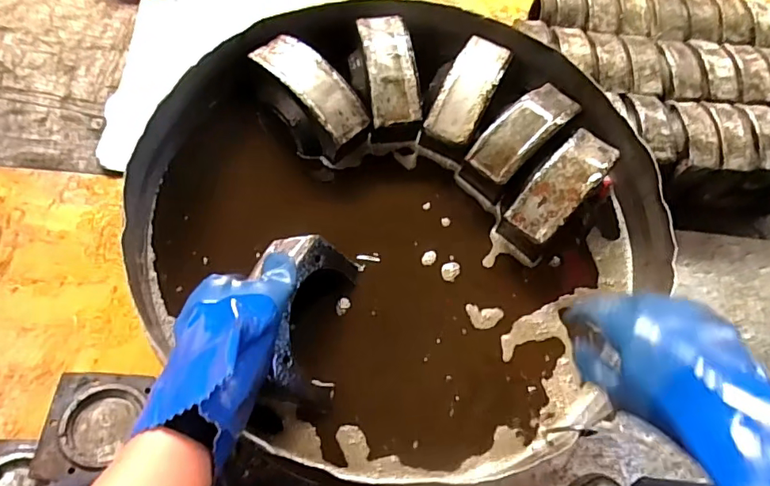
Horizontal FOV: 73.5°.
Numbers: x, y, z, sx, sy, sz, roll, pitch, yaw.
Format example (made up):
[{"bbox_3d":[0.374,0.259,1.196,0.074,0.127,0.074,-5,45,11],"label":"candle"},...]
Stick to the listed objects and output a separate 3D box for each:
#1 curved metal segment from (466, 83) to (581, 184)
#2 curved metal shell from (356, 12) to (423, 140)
[{"bbox_3d":[0.175,-0.142,0.638,0.160,0.034,0.063,-40,76,-21],"label":"curved metal segment"},{"bbox_3d":[0.006,-0.219,0.666,0.062,0.060,0.164,-6,78,-6],"label":"curved metal shell"}]

